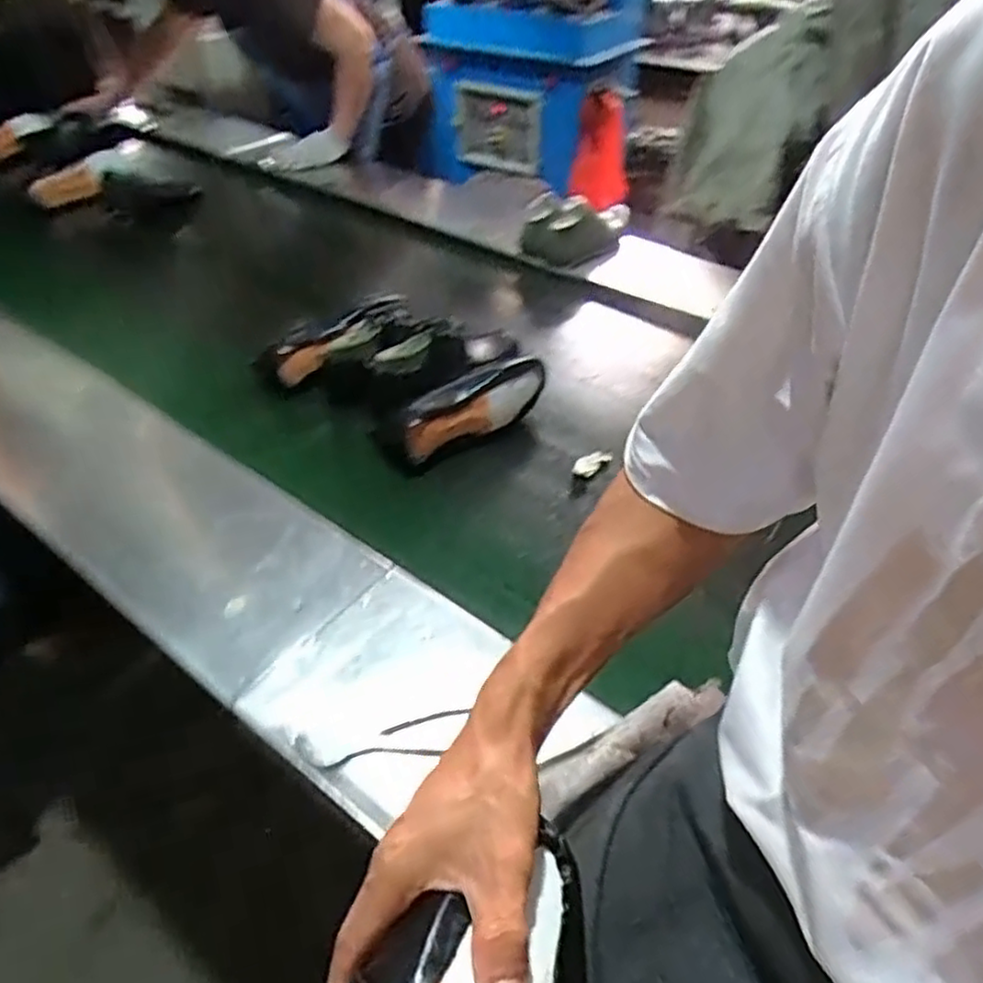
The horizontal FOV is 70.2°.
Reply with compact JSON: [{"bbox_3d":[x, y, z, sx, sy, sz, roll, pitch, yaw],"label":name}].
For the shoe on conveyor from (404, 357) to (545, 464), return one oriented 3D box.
[{"bbox_3d":[-0.025,-0.119,1.002,0.250,0.083,0.069,-28,49,-29],"label":"shoe on conveyor"}]

